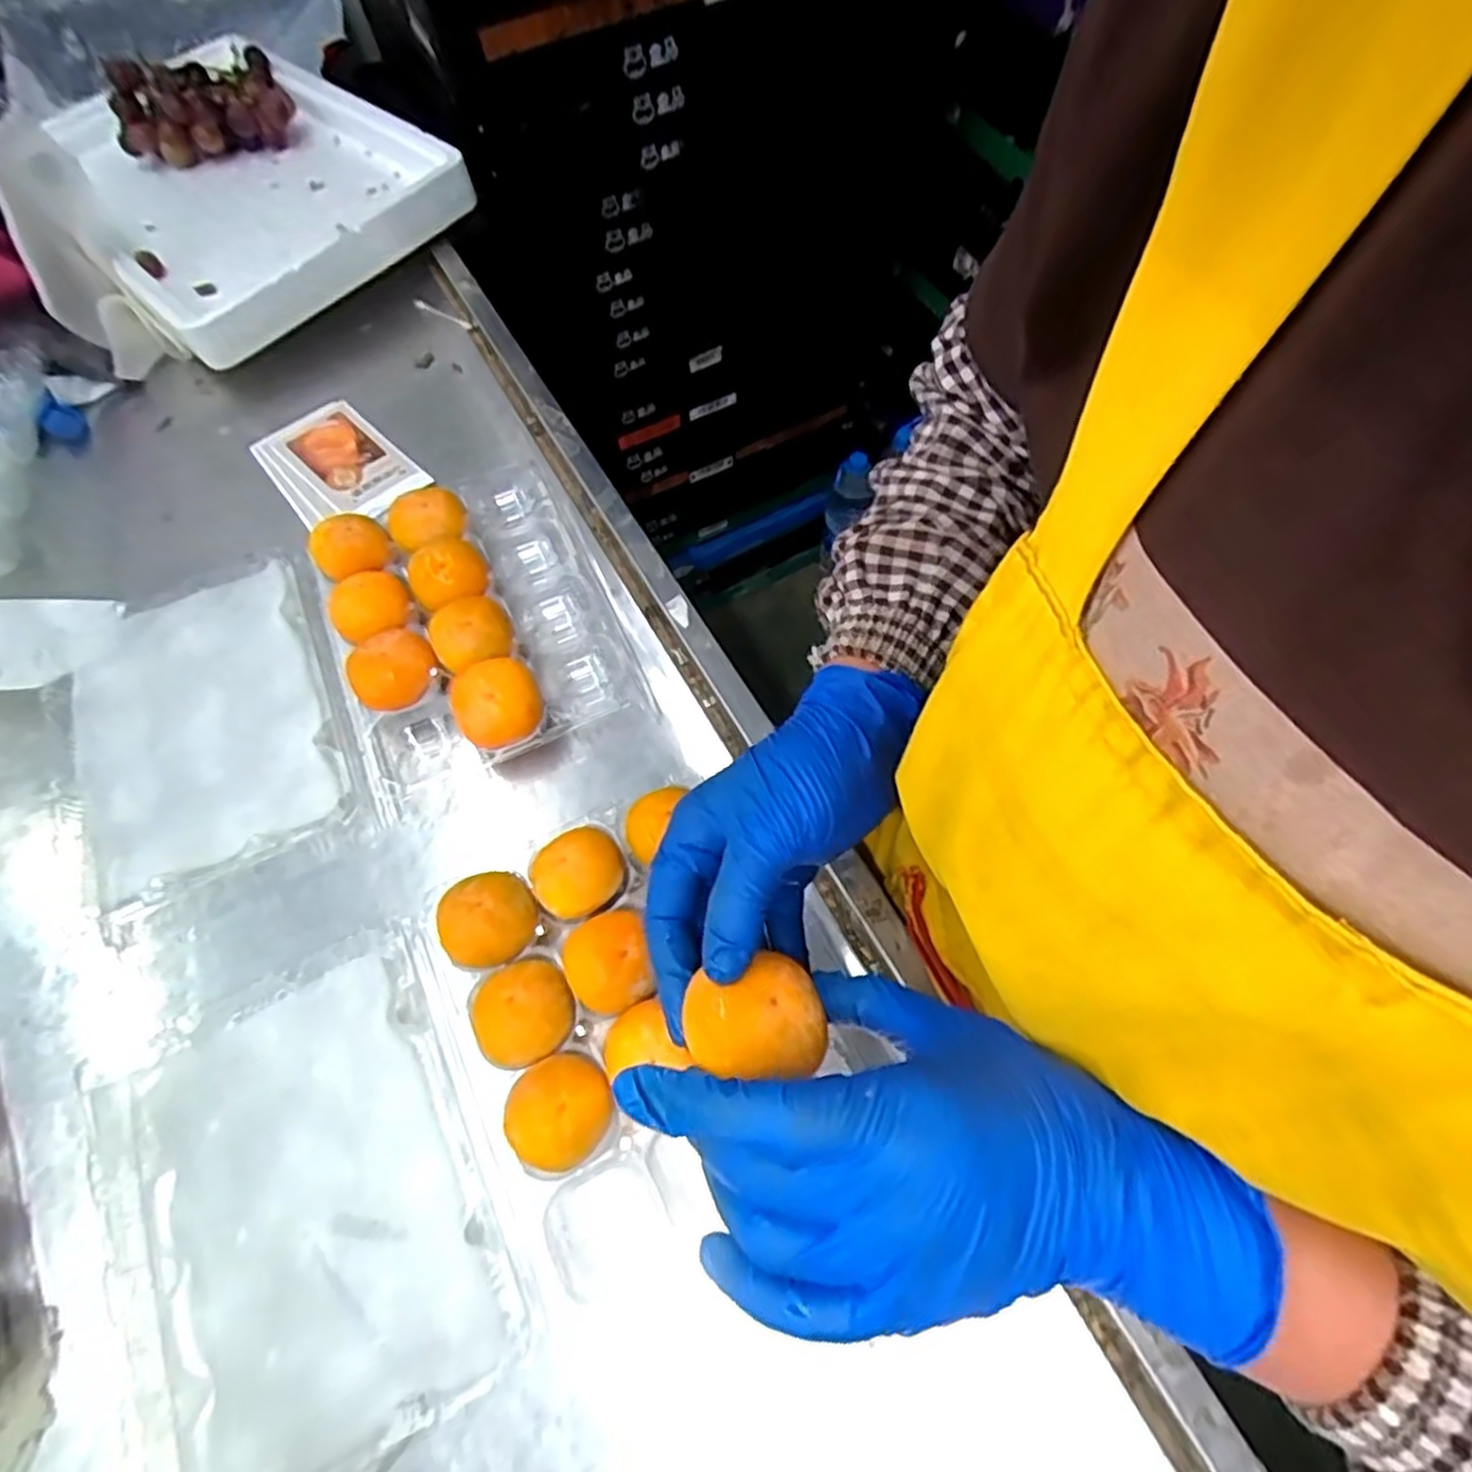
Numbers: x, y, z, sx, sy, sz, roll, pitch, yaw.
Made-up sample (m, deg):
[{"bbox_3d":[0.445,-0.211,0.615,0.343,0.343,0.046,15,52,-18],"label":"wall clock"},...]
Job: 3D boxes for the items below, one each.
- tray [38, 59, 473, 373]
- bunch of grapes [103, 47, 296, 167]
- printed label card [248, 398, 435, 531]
[{"bbox_3d":[-0.442,-0.487,0.656,0.352,0.049,0.268,41,76,15],"label":"tray"},{"bbox_3d":[-0.473,-0.561,0.671,0.148,0.053,0.117,-37,70,-14],"label":"bunch of grapes"},{"bbox_3d":[-0.303,-0.205,0.576,0.121,0.009,0.088,42,73,18],"label":"printed label card"}]

